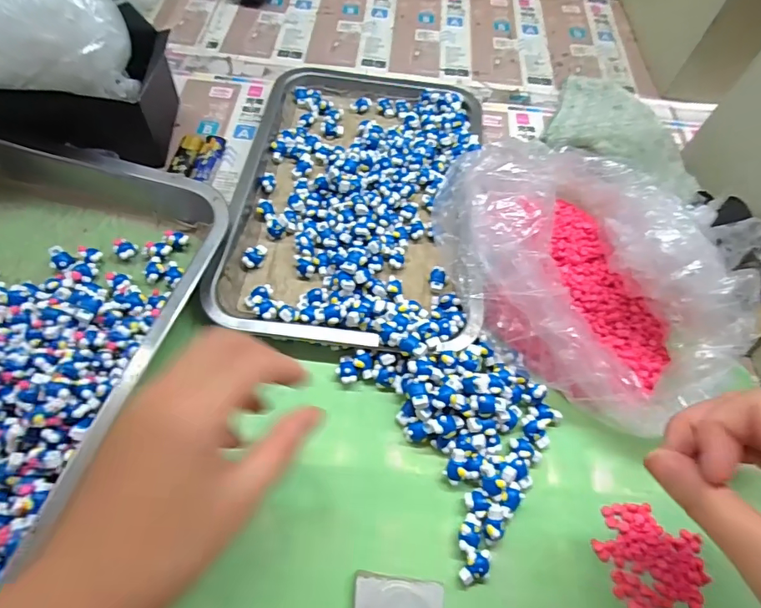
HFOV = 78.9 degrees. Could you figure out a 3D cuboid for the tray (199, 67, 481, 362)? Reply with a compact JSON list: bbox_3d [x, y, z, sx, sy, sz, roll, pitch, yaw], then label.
[{"bbox_3d":[-0.016,-0.110,0.412,0.199,0.029,0.321,8,59,1],"label":"tray"}]

